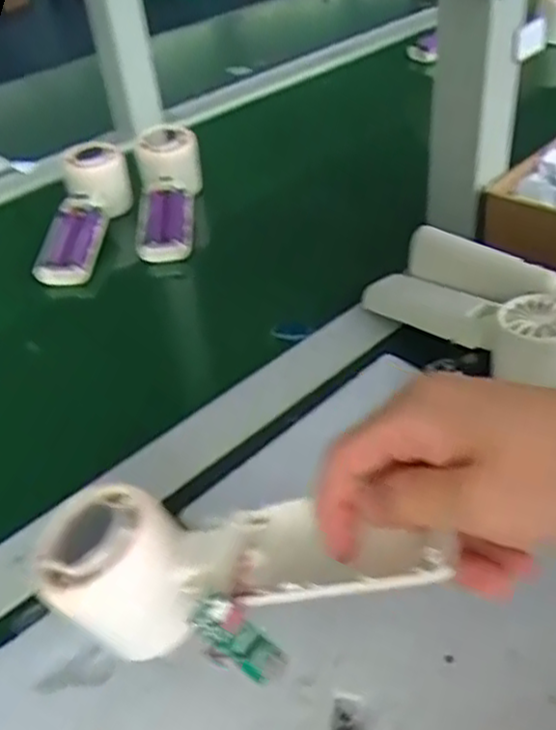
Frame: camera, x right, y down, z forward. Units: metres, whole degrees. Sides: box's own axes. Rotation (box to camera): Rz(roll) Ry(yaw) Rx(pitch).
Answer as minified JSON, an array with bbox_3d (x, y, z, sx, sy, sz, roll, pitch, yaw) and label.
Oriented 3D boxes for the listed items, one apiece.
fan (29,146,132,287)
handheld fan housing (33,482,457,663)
[{"bbox_3d":[-0.172,-0.131,0.655,0.055,0.039,0.164,2,54,9],"label":"fan"},{"bbox_3d":[-0.014,0.081,0.293,0.159,0.052,0.048,-5,40,12],"label":"handheld fan housing"}]

